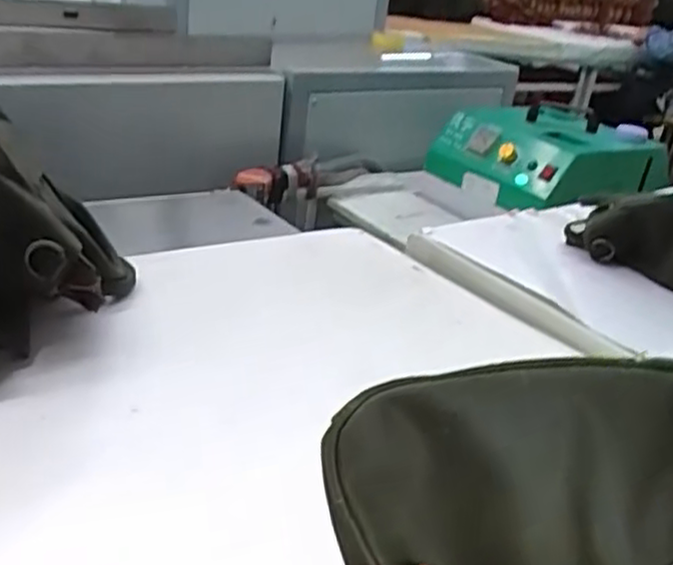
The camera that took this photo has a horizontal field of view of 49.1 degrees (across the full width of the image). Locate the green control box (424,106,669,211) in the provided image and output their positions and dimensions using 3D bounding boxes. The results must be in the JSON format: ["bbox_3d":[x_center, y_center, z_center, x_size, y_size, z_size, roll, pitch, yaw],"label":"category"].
[{"bbox_3d":[0.414,-0.258,1.474,0.365,0.122,0.315,-9,30,-32],"label":"green control box"}]

